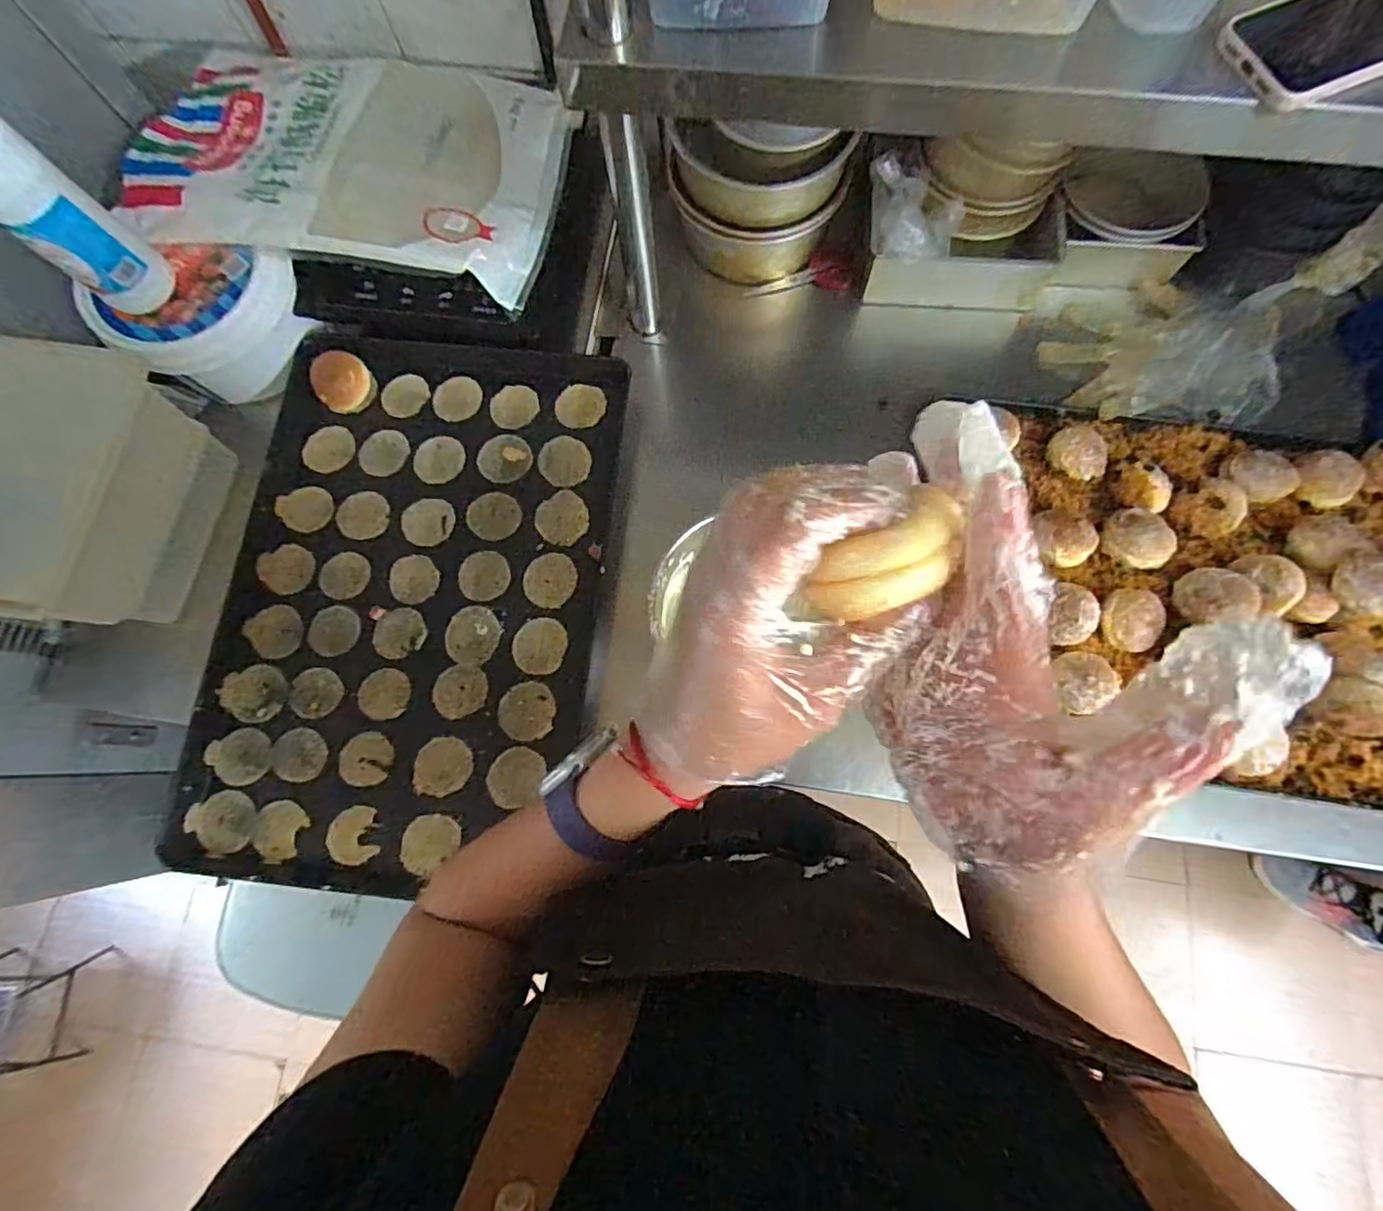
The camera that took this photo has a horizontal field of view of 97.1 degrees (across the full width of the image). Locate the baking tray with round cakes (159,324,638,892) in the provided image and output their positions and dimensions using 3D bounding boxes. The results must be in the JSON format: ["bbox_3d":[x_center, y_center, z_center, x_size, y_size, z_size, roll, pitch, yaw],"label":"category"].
[{"bbox_3d":[-0.305,-0.015,0.670,0.397,0.037,0.599,6,77,3],"label":"baking tray with round cakes"}]

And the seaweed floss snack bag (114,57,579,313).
[{"bbox_3d":[-0.380,-0.510,0.694,0.449,0.069,0.310,8,77,4],"label":"seaweed floss snack bag"}]

